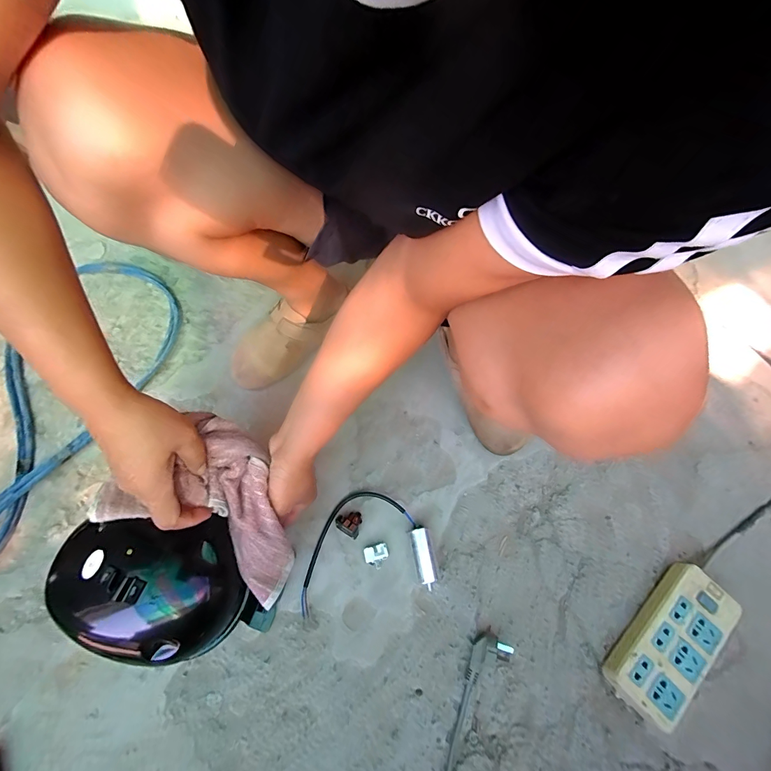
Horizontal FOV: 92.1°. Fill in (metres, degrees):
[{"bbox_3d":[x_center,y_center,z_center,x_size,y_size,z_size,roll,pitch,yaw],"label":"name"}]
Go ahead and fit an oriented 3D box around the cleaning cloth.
[{"bbox_3d":[-0.173,0.117,0.393,0.188,0.072,0.132,25,67,10],"label":"cleaning cloth"}]

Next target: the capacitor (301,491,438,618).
[{"bbox_3d":[-0.031,0.217,0.511,0.179,0.032,0.140,-10,66,-6],"label":"capacitor"}]

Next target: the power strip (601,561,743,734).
[{"bbox_3d":[0.362,0.323,0.472,0.185,0.046,0.077,-39,72,-17],"label":"power strip"}]

